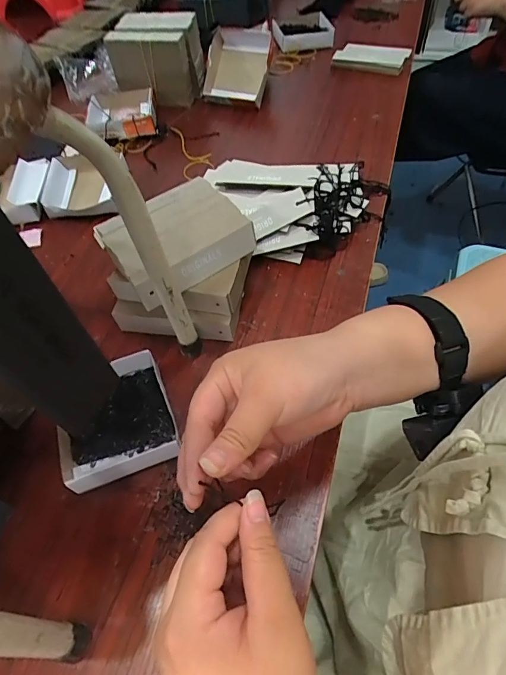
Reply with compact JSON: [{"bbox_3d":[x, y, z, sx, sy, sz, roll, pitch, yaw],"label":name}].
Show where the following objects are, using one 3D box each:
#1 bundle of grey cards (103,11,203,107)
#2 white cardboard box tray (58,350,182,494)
[{"bbox_3d":[-0.161,-0.478,0.705,0.134,0.103,0.103,13,57,14],"label":"bundle of grey cards"},{"bbox_3d":[-0.129,0.078,0.380,0.102,0.028,0.108,-21,56,-10],"label":"white cardboard box tray"}]

